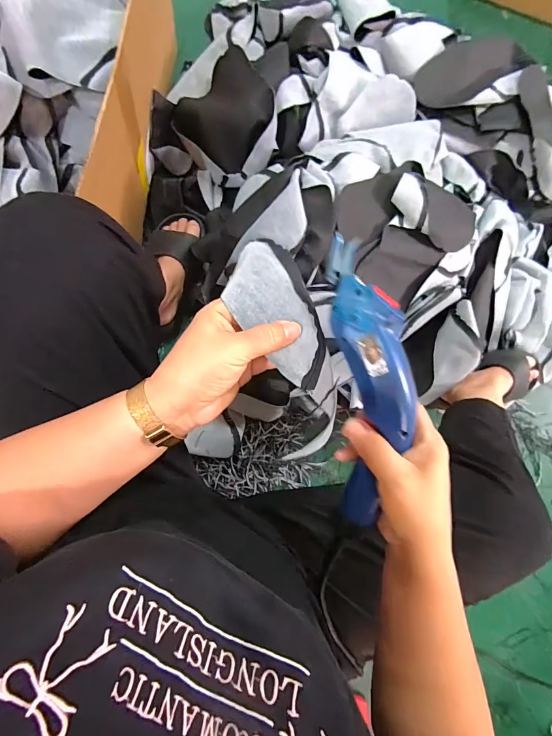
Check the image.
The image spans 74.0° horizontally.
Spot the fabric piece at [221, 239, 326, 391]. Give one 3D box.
[{"bbox_3d":[0.001,-0.044,0.302,0.063,0.018,0.127,-27,88,-8],"label":"fabric piece"}]

